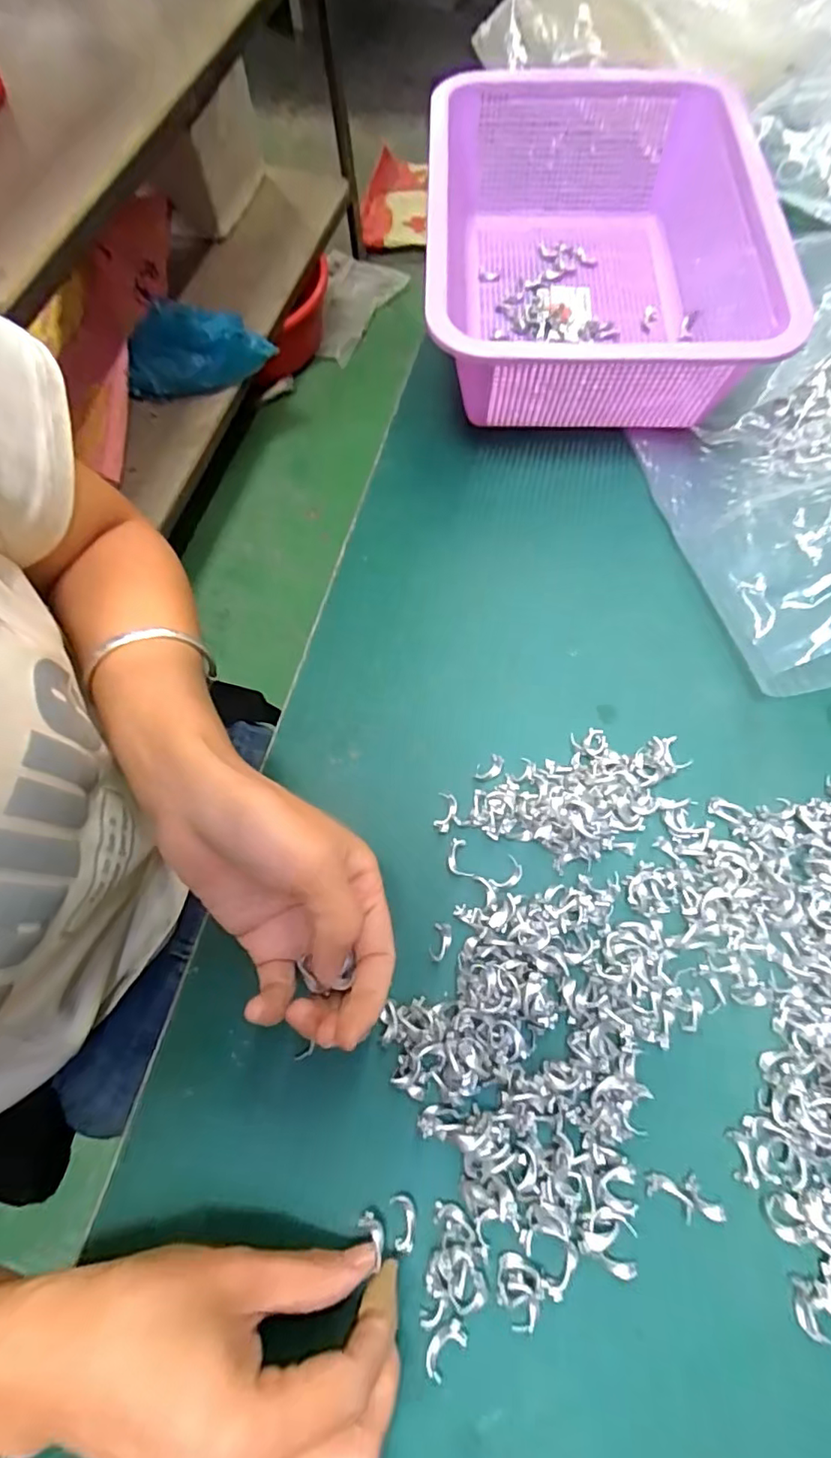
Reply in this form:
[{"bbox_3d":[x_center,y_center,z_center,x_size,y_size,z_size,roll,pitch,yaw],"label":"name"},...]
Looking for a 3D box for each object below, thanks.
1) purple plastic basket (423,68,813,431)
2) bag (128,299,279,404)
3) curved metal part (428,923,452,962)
[{"bbox_3d":[0.122,-0.333,0.402,0.227,0.091,0.295,-1,69,2],"label":"purple plastic basket"},{"bbox_3d":[-0.429,-0.719,1.093,0.286,0.127,0.121,7,69,6],"label":"bag"},{"bbox_3d":[0.012,0.105,0.279,0.010,0.004,0.018,14,70,7],"label":"curved metal part"}]

